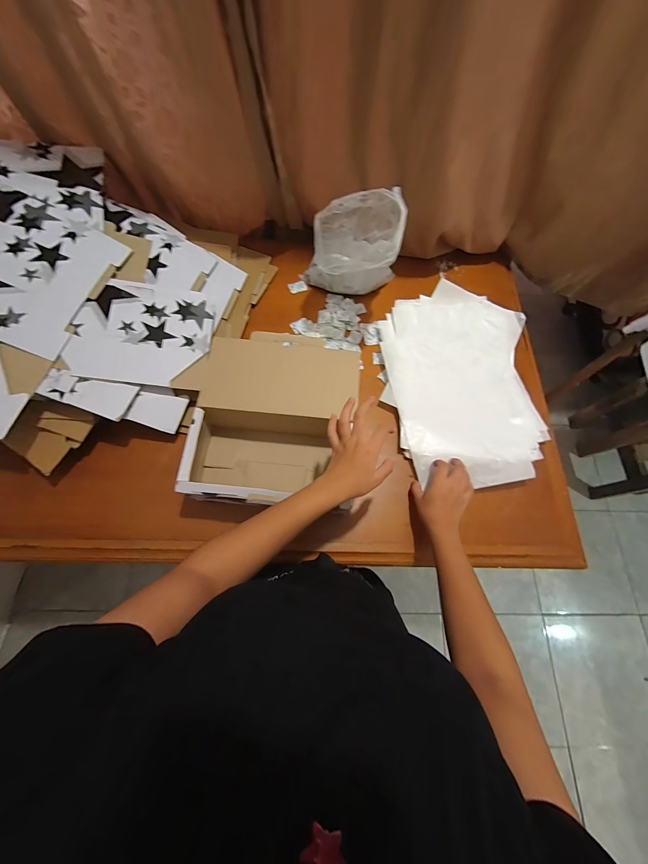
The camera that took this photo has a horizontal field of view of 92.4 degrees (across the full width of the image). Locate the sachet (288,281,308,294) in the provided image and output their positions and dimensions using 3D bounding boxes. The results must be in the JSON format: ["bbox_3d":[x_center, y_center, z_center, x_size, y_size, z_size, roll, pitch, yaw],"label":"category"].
[{"bbox_3d":[-0.064,-0.354,0.759,0.044,0.004,0.032,-16,71,-9],"label":"sachet"}]

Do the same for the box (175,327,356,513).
[{"bbox_3d":[-0.089,-0.021,0.596,0.277,0.127,0.314,5,70,-1],"label":"box"}]

